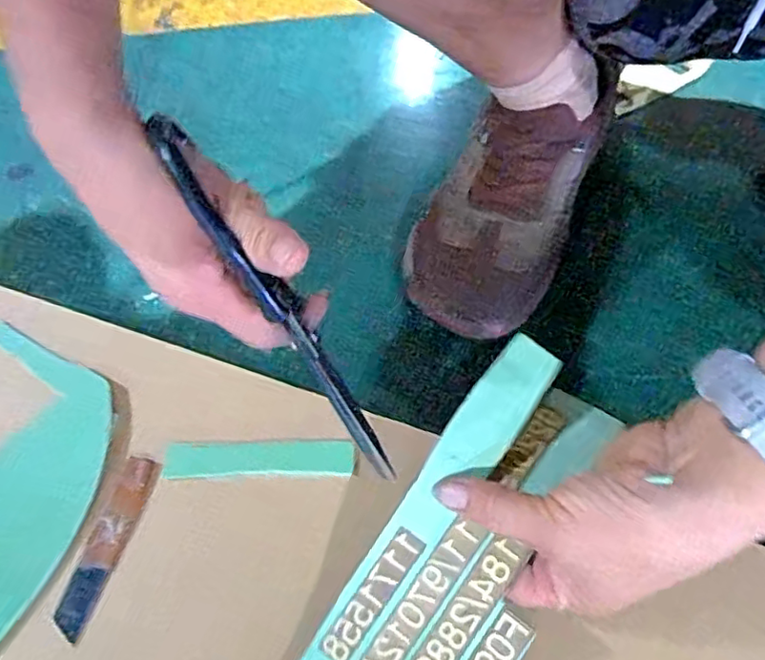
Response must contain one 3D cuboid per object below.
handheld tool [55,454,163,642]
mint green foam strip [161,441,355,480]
[{"bbox_3d":[-0.145,0.111,0.319,0.019,0.005,0.091,9,55,9],"label":"handheld tool"},{"bbox_3d":[-0.070,0.073,0.346,0.105,0.009,0.023,-2,54,1],"label":"mint green foam strip"}]

